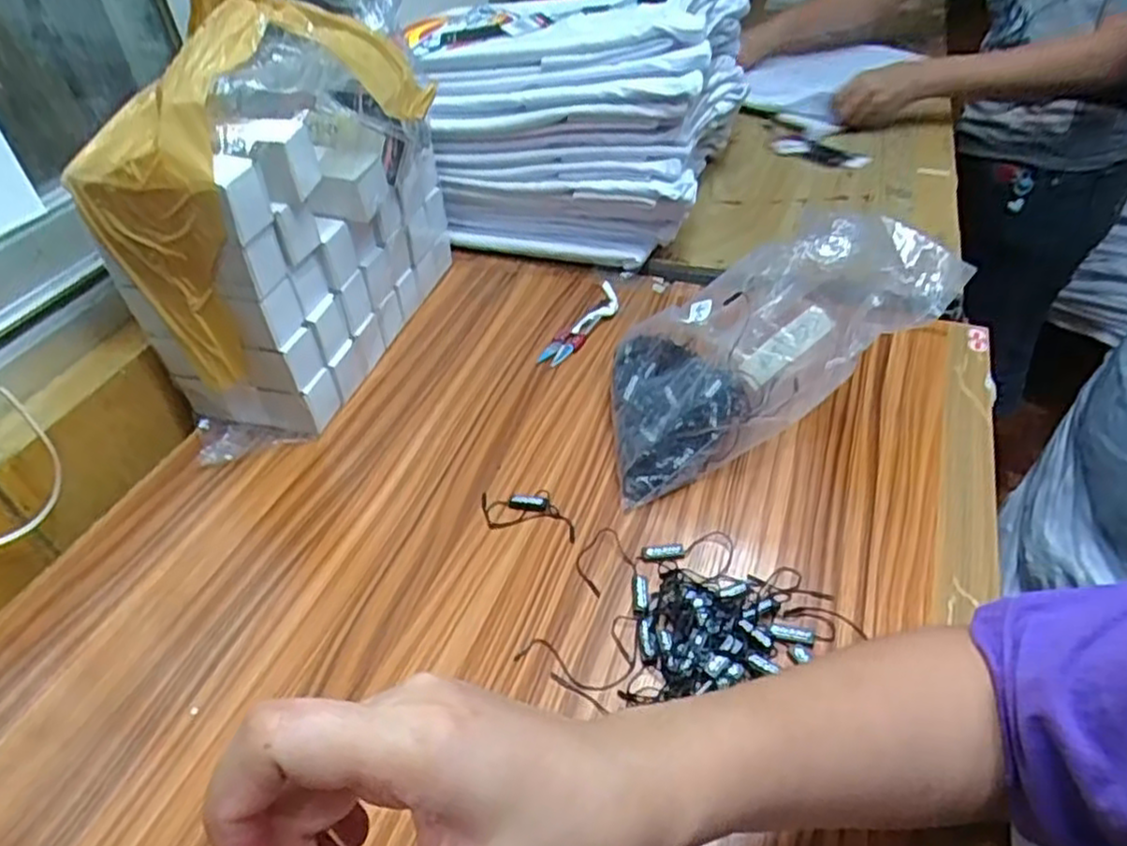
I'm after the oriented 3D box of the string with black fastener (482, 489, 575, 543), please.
[{"bbox_3d":[-0.026,0.062,0.513,0.072,0.007,0.037,4,43,10],"label":"string with black fastener"}]

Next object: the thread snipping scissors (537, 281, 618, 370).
[{"bbox_3d":[0.021,-0.094,0.673,0.030,0.010,0.129,21,48,25],"label":"thread snipping scissors"}]

